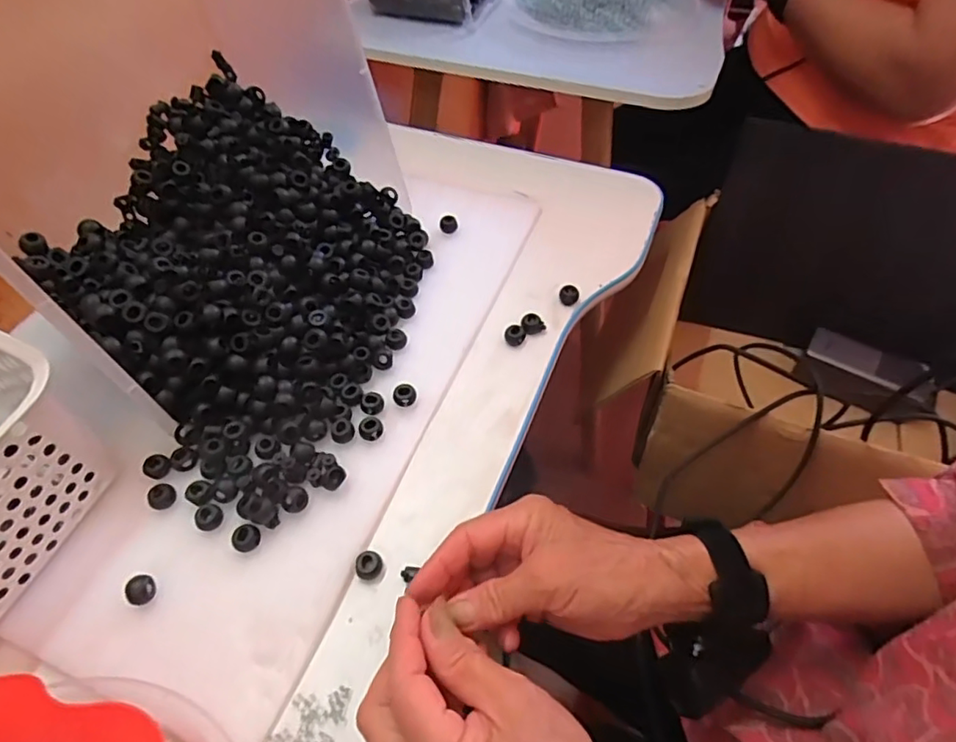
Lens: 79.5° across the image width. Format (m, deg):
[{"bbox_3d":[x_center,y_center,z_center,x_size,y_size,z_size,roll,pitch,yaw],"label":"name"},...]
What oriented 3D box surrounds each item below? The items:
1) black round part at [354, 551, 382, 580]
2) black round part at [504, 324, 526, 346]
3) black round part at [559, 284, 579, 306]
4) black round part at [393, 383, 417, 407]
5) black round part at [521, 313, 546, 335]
[{"bbox_3d":[-0.072,0.126,0.375,0.018,0.008,0.015,-25,56,-16],"label":"black round part"},{"bbox_3d":[0.032,-0.030,0.492,0.017,0.015,0.016,-1,53,1],"label":"black round part"},{"bbox_3d":[0.082,-0.068,0.520,0.018,0.015,0.018,-1,53,1],"label":"black round part"},{"bbox_3d":[-0.057,0.019,0.445,0.017,0.015,0.014,-16,54,-10],"label":"black round part"},{"bbox_3d":[0.048,-0.039,0.499,0.020,0.014,0.017,0,53,2],"label":"black round part"}]

